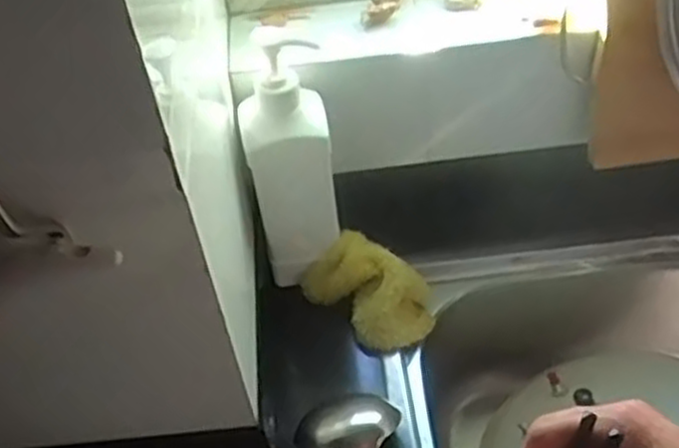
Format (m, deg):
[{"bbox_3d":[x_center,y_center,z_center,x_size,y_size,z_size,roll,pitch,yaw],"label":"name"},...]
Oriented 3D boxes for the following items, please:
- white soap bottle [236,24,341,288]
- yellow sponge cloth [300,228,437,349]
[{"bbox_3d":[-0.045,-0.058,0.748,0.077,0.248,0.061,-13,46,-6],"label":"white soap bottle"},{"bbox_3d":[0.035,0.063,0.807,0.094,0.077,0.113,-37,53,-26],"label":"yellow sponge cloth"}]

